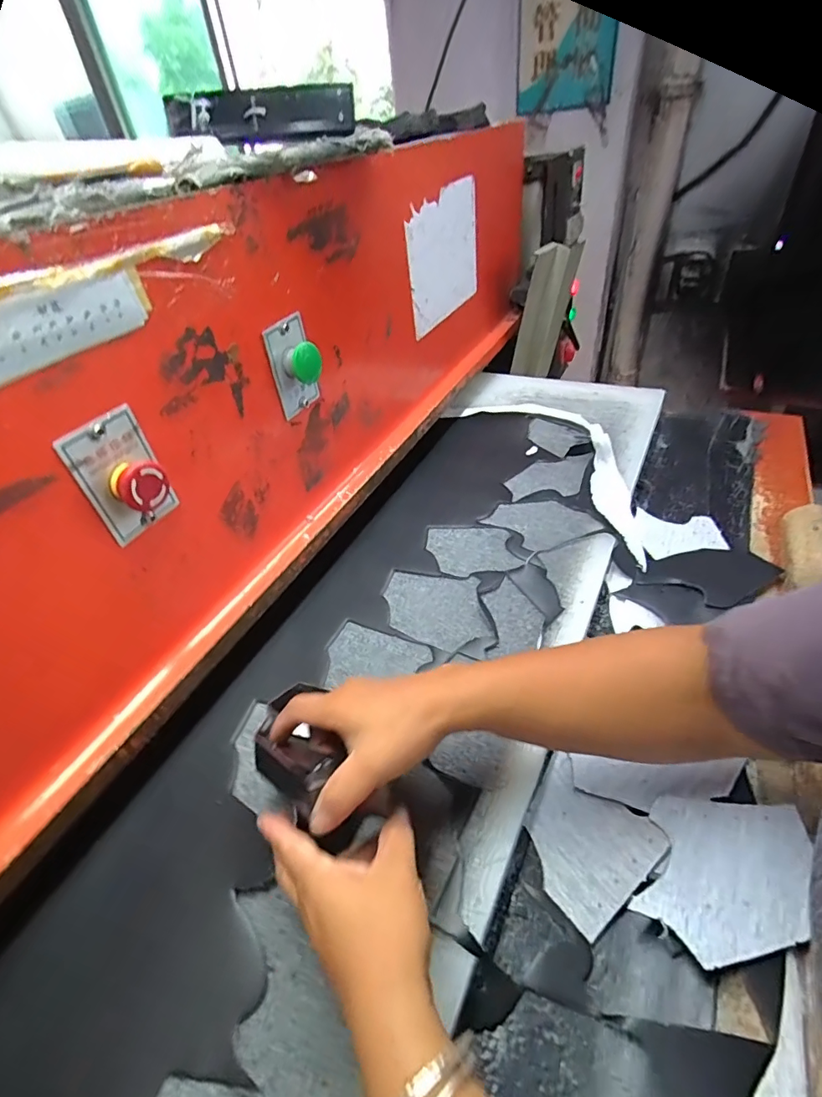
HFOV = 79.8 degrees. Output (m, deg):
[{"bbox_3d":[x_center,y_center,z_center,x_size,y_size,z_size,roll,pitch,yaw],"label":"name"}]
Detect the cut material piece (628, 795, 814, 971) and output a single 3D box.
[{"bbox_3d":[0.224,0.228,0.351,0.097,0.012,0.120,10,41,33],"label":"cut material piece"}]

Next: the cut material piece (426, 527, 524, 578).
[{"bbox_3d":[0.079,-0.002,0.637,0.111,0.004,0.097,-5,41,2],"label":"cut material piece"}]

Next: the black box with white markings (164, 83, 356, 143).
[{"bbox_3d":[-0.134,-0.381,0.432,0.175,0.036,0.018,4,42,12],"label":"black box with white markings"}]

